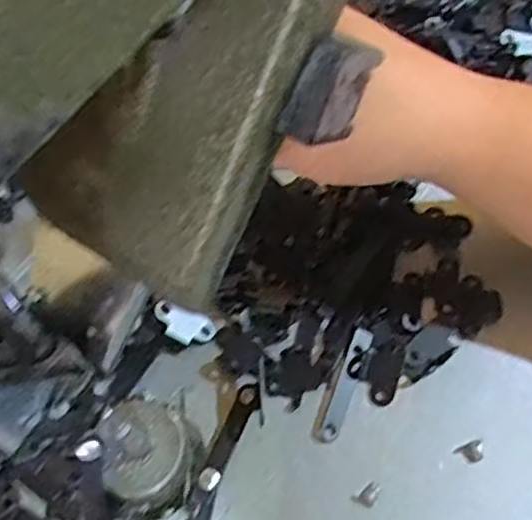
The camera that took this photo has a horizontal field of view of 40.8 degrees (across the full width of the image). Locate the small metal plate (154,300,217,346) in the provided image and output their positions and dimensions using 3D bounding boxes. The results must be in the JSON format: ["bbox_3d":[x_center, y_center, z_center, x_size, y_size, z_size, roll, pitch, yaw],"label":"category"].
[{"bbox_3d":[-0.036,0.029,0.318,0.028,0.004,0.015,24,68,-16],"label":"small metal plate"}]

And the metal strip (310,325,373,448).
[{"bbox_3d":[0.033,0.053,0.308,0.011,0.005,0.051,19,66,14],"label":"metal strip"}]

